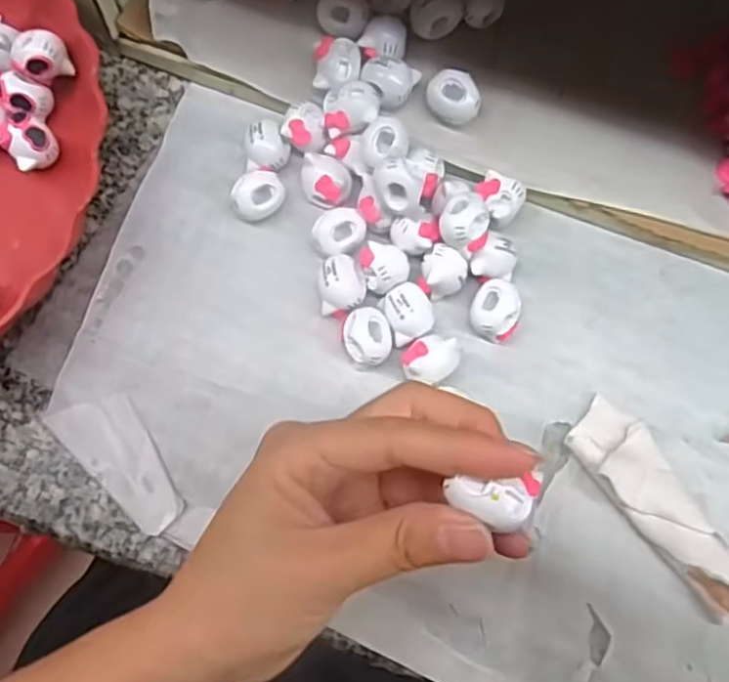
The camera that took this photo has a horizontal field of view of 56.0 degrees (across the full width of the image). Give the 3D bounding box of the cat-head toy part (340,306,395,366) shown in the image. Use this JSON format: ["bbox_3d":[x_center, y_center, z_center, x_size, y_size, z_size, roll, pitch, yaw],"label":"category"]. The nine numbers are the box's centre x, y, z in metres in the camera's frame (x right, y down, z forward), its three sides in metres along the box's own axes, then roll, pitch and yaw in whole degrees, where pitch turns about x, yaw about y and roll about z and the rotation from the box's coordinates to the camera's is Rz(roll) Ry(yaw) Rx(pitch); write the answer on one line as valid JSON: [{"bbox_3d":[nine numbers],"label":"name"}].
[{"bbox_3d":[0.001,0.000,0.303,0.022,0.019,0.024,1,70,-1],"label":"cat-head toy part"}]

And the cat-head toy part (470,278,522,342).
[{"bbox_3d":[0.059,-0.013,0.307,0.021,0.020,0.024,15,75,4],"label":"cat-head toy part"}]

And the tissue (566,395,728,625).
[{"bbox_3d":[0.122,0.065,0.285,0.035,0.016,0.087,-35,77,-9],"label":"tissue"}]

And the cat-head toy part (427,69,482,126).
[{"bbox_3d":[0.041,-0.112,0.323,0.023,0.023,0.020,5,74,1],"label":"cat-head toy part"}]

